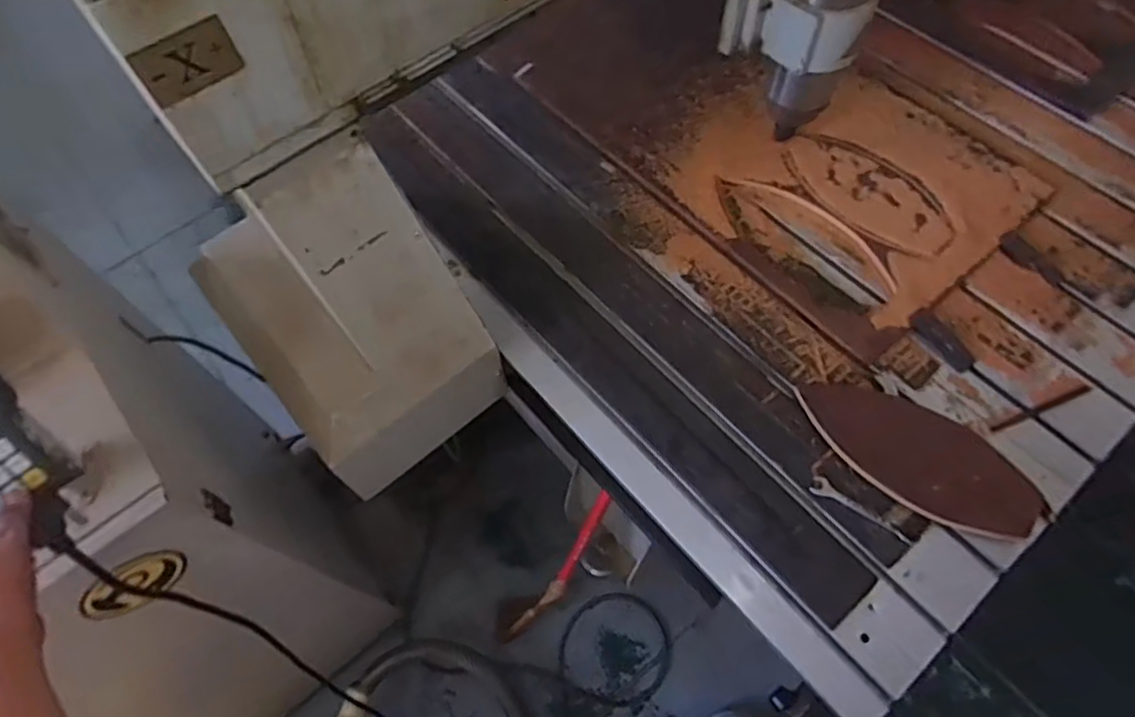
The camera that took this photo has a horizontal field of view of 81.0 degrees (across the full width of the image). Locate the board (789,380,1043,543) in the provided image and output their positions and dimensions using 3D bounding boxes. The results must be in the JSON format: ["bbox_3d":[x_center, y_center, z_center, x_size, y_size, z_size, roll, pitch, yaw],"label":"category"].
[{"bbox_3d":[0.425,0.113,0.811,0.287,0.021,0.132,29,67,17],"label":"board"}]

